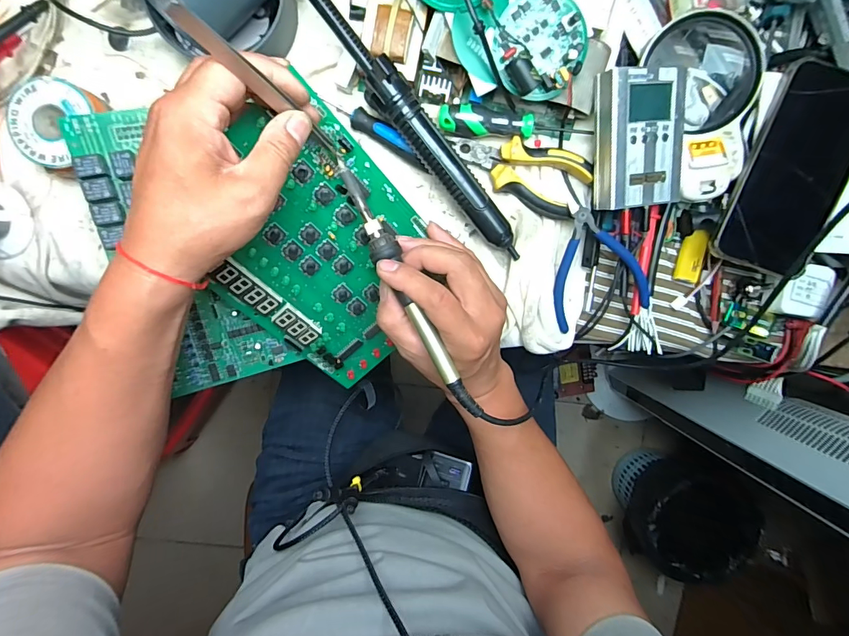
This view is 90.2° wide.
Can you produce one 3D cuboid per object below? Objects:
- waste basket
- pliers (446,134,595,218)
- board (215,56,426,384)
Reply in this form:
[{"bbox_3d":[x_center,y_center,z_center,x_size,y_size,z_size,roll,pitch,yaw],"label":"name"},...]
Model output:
[{"bbox_3d":[0.614,0.470,1.027,0.232,0.268,0.248,0,98,-3],"label":"waste basket"},{"bbox_3d":[0.080,-0.122,0.356,0.118,0.012,0.053,14,97,-5],"label":"pliers"},{"bbox_3d":[-0.079,-0.047,0.340,0.162,0.010,0.206,-42,122,9],"label":"board"}]

